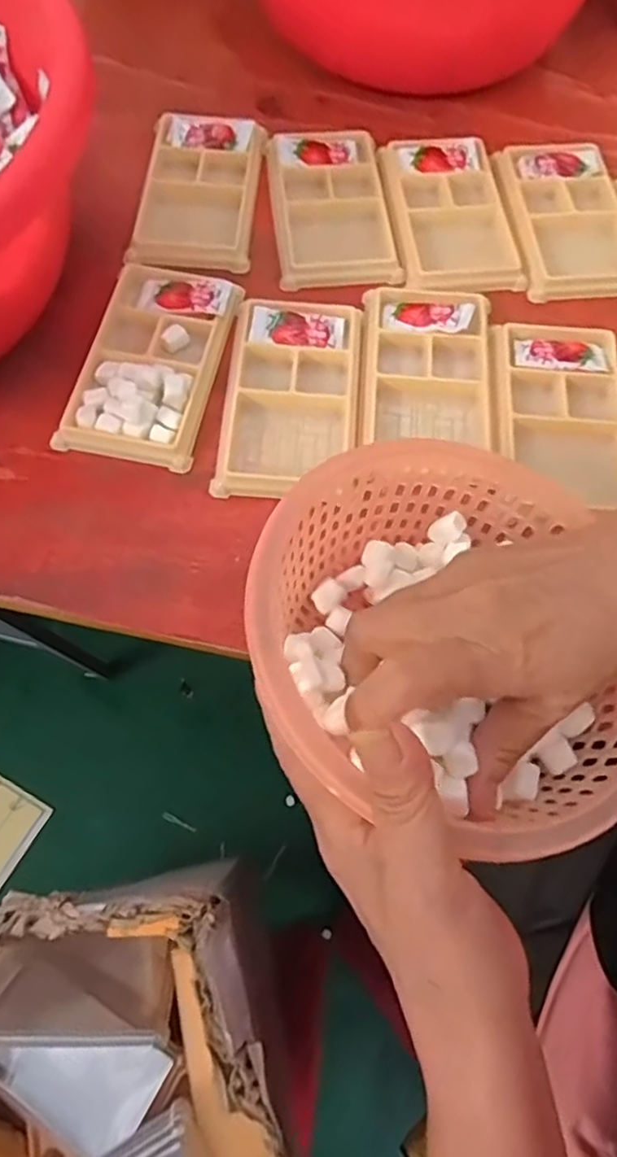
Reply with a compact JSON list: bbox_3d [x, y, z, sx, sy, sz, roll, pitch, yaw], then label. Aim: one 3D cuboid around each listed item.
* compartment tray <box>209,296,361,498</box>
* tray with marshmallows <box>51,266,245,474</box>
[{"bbox_3d":[-0.010,-0.109,0.369,0.076,0.010,0.131,5,70,1],"label":"compartment tray"},{"bbox_3d":[-0.094,-0.134,0.374,0.077,0.020,0.134,12,70,3],"label":"tray with marshmallows"}]

